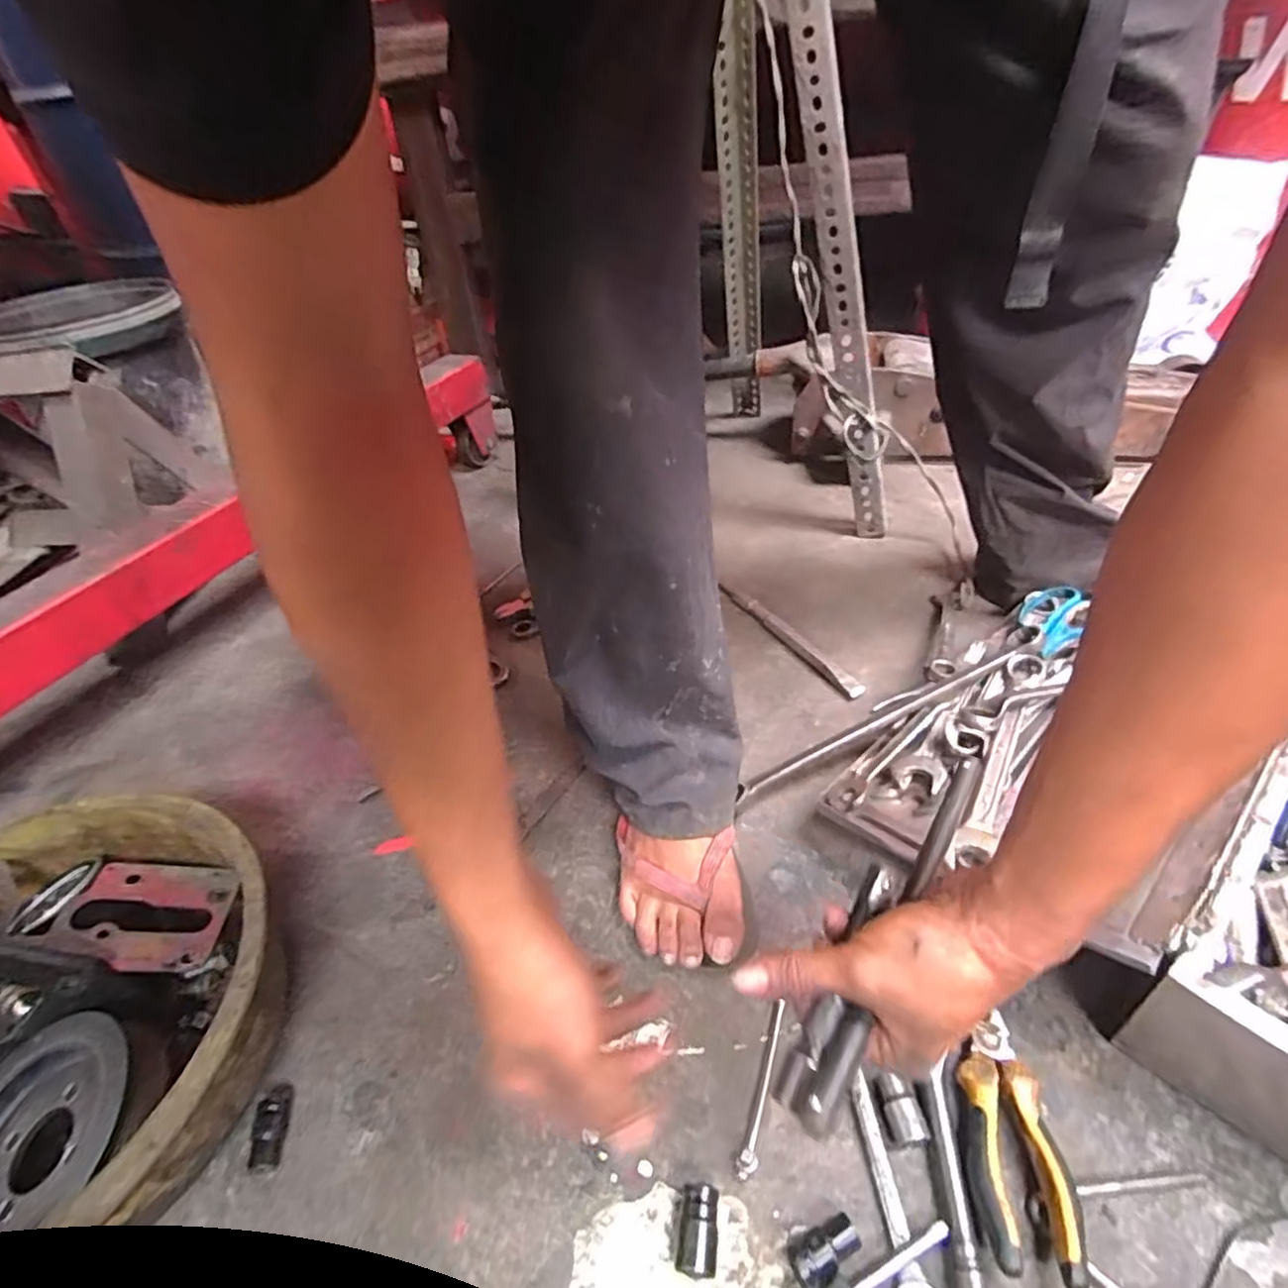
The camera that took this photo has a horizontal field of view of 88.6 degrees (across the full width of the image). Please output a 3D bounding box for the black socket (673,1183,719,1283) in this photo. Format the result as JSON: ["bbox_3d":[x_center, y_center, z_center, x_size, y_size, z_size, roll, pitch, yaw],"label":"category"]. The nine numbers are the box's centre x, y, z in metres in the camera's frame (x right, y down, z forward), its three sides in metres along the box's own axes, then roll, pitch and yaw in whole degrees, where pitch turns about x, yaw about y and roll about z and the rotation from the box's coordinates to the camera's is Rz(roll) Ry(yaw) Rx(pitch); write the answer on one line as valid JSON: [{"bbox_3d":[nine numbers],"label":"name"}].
[{"bbox_3d":[0.031,0.349,0.393,0.024,0.020,0.040,3,43,10],"label":"black socket"}]

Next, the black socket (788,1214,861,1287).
[{"bbox_3d":[0.105,0.351,0.381,0.042,0.018,0.021,-19,43,-13],"label":"black socket"}]

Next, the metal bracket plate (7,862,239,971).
[{"bbox_3d":[-0.377,0.199,0.492,0.118,0.009,0.082,11,36,-13],"label":"metal bracket plate"}]

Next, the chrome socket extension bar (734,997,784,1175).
[{"bbox_3d":[0.083,0.297,0.448,0.013,0.011,0.109,13,46,20],"label":"chrome socket extension bar"}]

